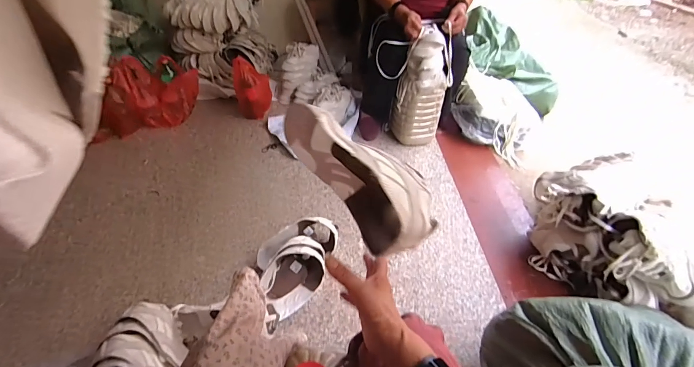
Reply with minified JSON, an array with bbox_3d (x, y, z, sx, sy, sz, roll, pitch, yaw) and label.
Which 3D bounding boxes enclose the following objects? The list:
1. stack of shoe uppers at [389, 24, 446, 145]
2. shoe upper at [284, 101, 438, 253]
[{"bbox_3d":[0.285,-0.376,1.418,0.152,0.435,0.172,-27,48,-27],"label":"stack of shoe uppers"},{"bbox_3d":[0.013,-0.012,0.455,0.083,0.223,0.175,-42,13,-16],"label":"shoe upper"}]

